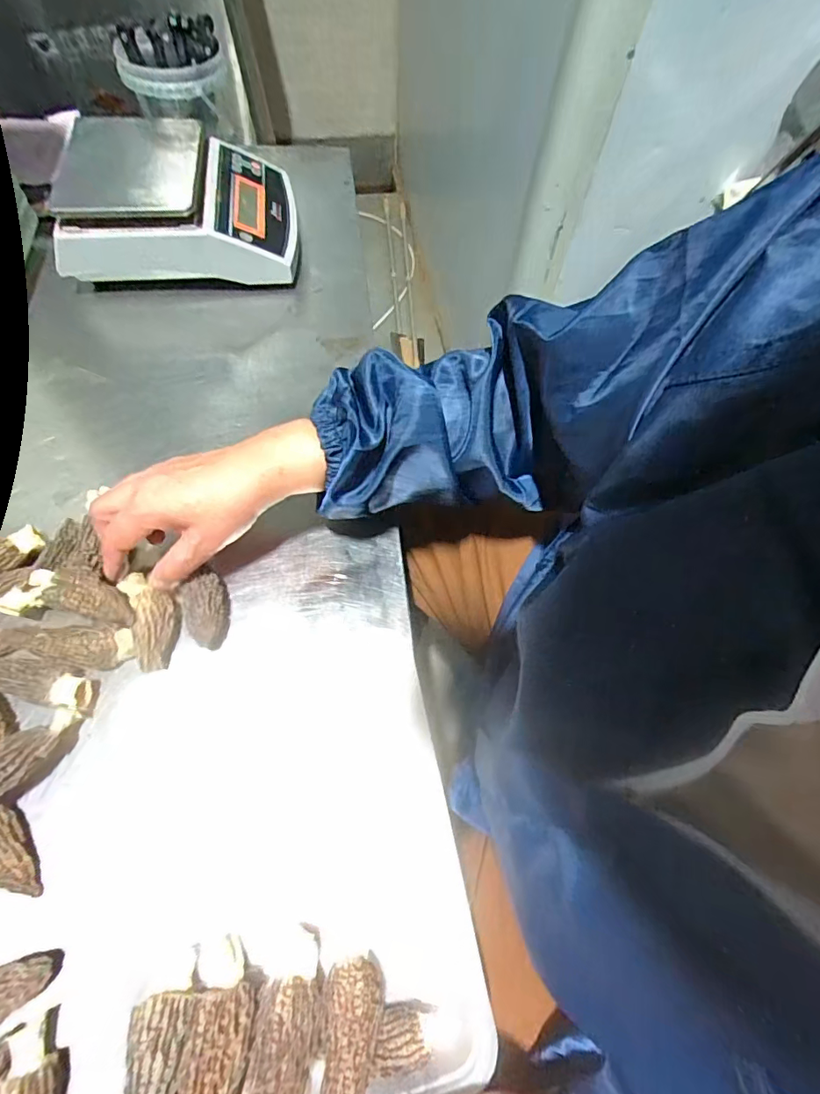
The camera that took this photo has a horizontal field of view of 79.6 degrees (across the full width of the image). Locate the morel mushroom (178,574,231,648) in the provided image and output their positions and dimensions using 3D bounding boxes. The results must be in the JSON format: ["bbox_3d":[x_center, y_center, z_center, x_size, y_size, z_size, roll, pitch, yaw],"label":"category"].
[{"bbox_3d":[-0.158,0.050,0.385,0.032,0.029,0.053,-17,66,-11],"label":"morel mushroom"}]

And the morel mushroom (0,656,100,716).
[{"bbox_3d":[-0.272,0.096,0.354,0.090,0.025,0.028,11,64,3],"label":"morel mushroom"}]

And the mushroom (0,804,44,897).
[{"bbox_3d":[-0.254,0.194,0.307,0.028,0.017,0.057,-38,71,-19],"label":"mushroom"}]

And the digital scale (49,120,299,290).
[{"bbox_3d":[-0.263,-0.394,0.564,0.248,0.095,0.189,-6,64,-6],"label":"digital scale"}]

